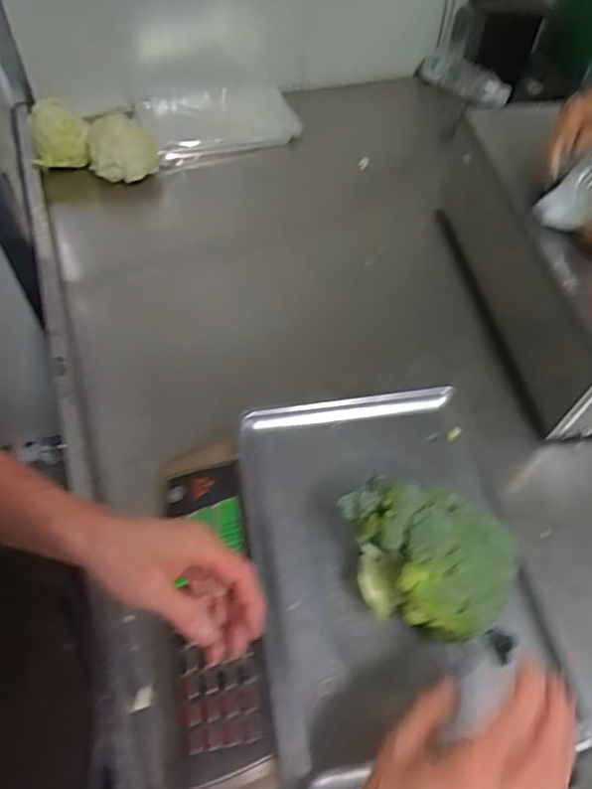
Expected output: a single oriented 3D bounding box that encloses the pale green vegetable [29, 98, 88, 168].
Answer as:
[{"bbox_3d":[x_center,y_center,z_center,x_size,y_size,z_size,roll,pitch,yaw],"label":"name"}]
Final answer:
[{"bbox_3d":[-0.445,-0.483,1.033,0.107,0.068,0.131,-16,58,-13],"label":"pale green vegetable"}]

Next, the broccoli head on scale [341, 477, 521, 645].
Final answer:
[{"bbox_3d":[0.097,0.132,0.451,0.140,0.105,0.094,32,60,18],"label":"broccoli head on scale"}]

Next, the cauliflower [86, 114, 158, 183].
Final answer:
[{"bbox_3d":[-0.313,-0.441,0.997,0.115,0.081,0.087,-11,57,-10],"label":"cauliflower"}]

